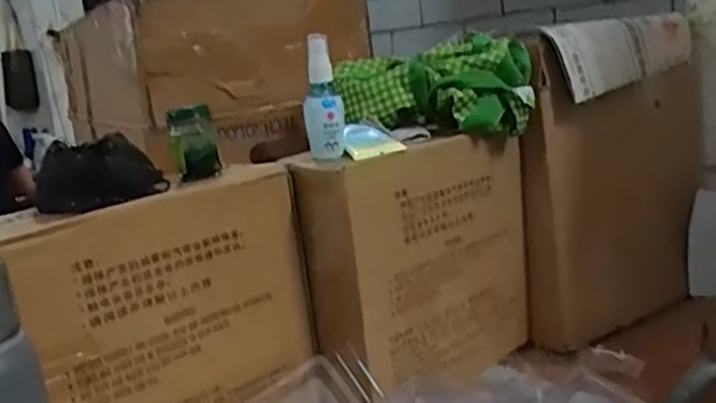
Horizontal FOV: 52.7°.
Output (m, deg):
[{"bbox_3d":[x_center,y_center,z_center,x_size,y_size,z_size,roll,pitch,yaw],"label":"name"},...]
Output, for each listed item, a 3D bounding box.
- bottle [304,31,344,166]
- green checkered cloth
[{"bbox_3d":[-0.036,-0.104,0.706,0.036,0.112,0.030,-6,12,0],"label":"bottle"},{"bbox_3d":[0.087,-0.125,0.802,0.198,0.098,0.084,-1,13,24],"label":"green checkered cloth"}]

